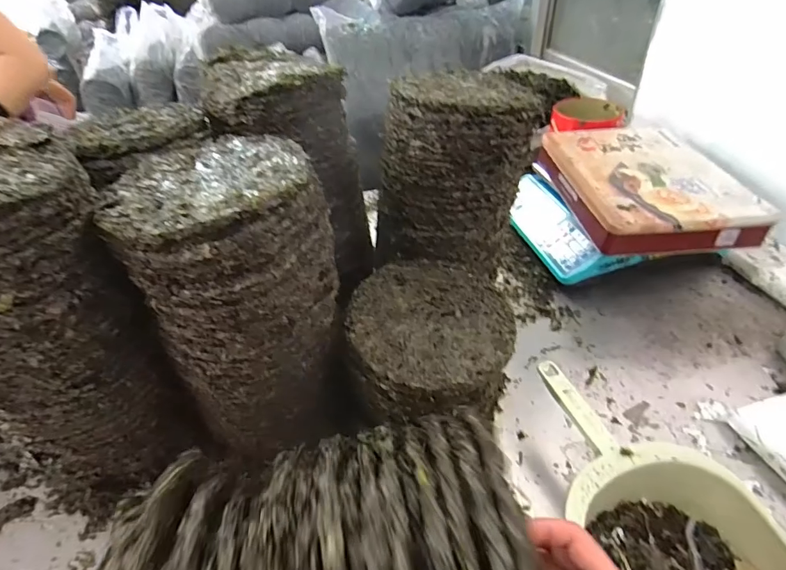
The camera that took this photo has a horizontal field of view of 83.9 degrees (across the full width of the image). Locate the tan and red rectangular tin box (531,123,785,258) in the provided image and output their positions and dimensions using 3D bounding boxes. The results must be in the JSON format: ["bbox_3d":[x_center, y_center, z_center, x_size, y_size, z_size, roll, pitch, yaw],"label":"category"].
[{"bbox_3d":[0.472,-0.199,0.854,0.285,0.075,0.402,-3,40,-1],"label":"tan and red rectangular tin box"}]

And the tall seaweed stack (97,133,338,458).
[{"bbox_3d":[-0.172,0.015,0.517,0.198,0.311,0.198,-22,43,-22],"label":"tall seaweed stack"}]

